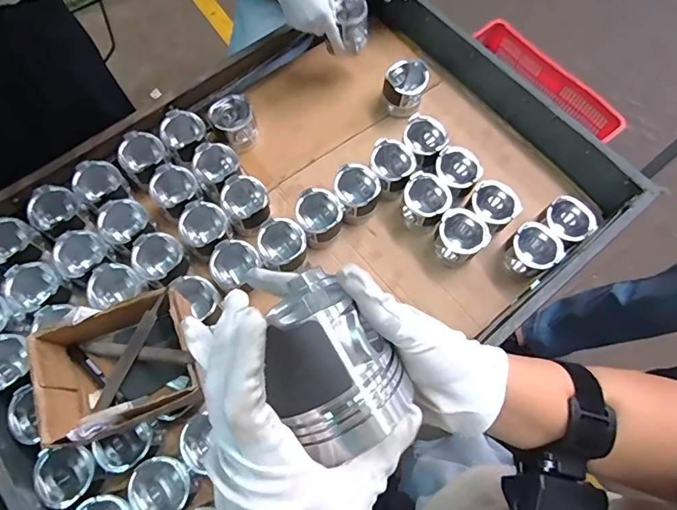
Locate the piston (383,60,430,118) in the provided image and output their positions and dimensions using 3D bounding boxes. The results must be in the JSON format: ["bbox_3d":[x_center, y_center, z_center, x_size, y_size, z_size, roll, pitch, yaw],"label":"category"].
[{"bbox_3d":[0.138,-0.349,0.942,0.083,0.074,0.089,1,68,-1],"label":"piston"}]

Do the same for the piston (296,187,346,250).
[{"bbox_3d":[-0.030,-0.065,0.838,0.085,0.093,0.085,1,68,-1],"label":"piston"}]

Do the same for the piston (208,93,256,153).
[{"bbox_3d":[-0.208,-0.263,0.917,0.080,0.077,0.081,-33,73,-13],"label":"piston"}]

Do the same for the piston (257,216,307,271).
[{"bbox_3d":[-0.099,-0.013,0.815,0.081,0.083,0.087,5,68,1],"label":"piston"}]

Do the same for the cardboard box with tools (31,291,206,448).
[{"bbox_3d":[-0.298,0.161,0.650,0.201,0.125,0.159,-21,70,-9],"label":"cardboard box with tools"}]

